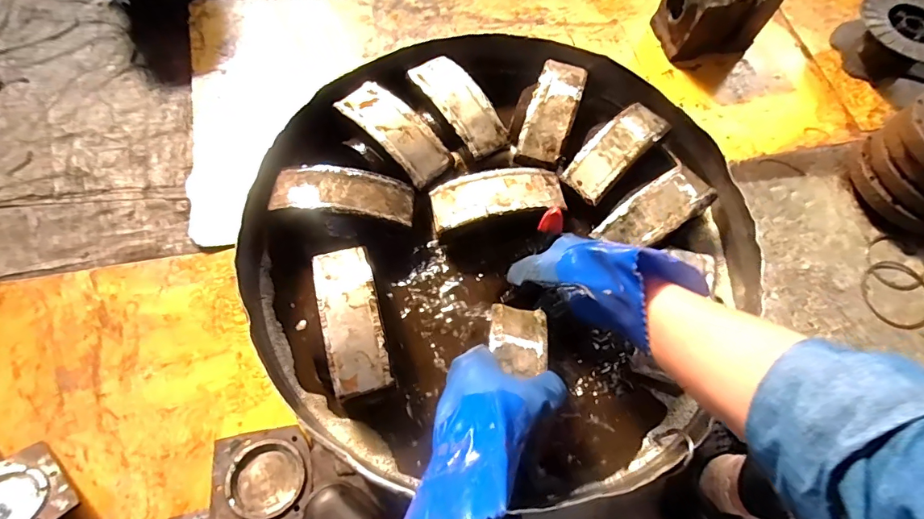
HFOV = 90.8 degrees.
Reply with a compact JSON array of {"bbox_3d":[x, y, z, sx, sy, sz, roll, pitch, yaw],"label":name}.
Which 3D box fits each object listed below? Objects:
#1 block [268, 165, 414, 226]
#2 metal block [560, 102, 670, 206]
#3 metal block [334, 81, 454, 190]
[{"bbox_3d":[-0.138,-0.076,0.535,0.162,0.036,0.060,6,68,-1],"label":"block"},{"bbox_3d":[0.193,-0.138,0.571,0.146,0.031,0.059,-42,77,-17],"label":"metal block"},{"bbox_3d":[-0.084,-0.160,0.571,0.064,0.034,0.157,-42,77,-17],"label":"metal block"}]

